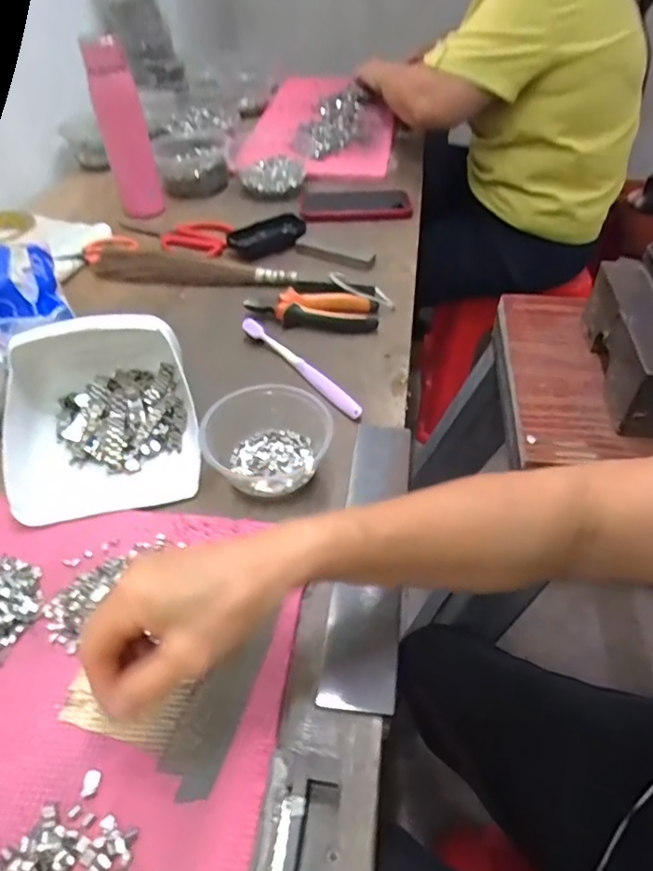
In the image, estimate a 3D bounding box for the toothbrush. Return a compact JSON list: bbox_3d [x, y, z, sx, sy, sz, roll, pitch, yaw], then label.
[{"bbox_3d":[-0.028,-0.074,0.572,0.016,0.016,0.184,-33,53,-26],"label":"toothbrush"}]

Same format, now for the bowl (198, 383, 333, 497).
[{"bbox_3d":[-0.047,0.004,0.471,0.096,0.053,0.089,-1,46,1],"label":"bowl"}]

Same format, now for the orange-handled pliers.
[{"bbox_3d":[-0.017,-0.145,0.634,0.149,0.024,0.051,4,46,6],"label":"orange-handled pliers"}]

